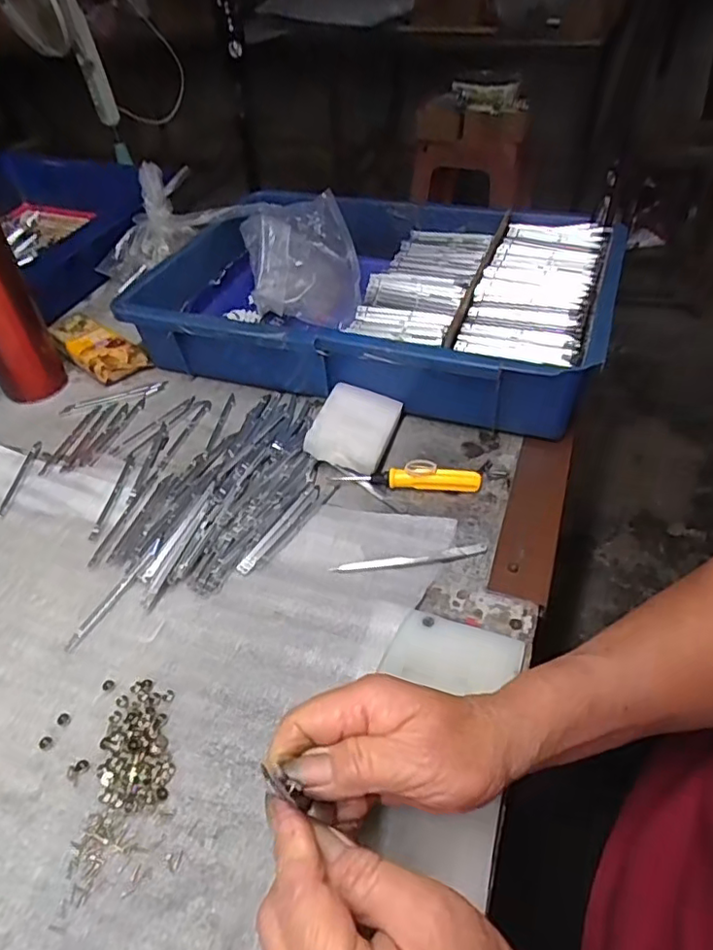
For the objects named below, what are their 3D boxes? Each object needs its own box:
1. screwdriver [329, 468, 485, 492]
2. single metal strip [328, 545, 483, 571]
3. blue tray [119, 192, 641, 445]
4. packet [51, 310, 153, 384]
[{"bbox_3d":[0.039,0.003,0.465,0.113,0.017,0.011,4,45,7],"label":"screwdriver"},{"bbox_3d":[0.037,0.058,0.415,0.107,0.004,0.011,-6,44,-3],"label":"single metal strip"},{"bbox_3d":[0.000,-0.181,0.605,0.460,0.096,0.275,13,47,16],"label":"blue tray"},{"bbox_3d":[-0.267,-0.129,0.607,0.114,0.034,0.051,30,53,30],"label":"packet"}]

